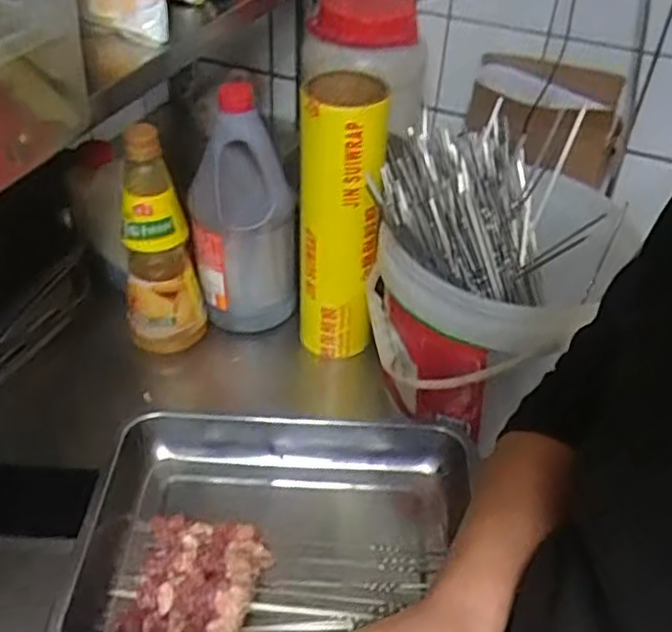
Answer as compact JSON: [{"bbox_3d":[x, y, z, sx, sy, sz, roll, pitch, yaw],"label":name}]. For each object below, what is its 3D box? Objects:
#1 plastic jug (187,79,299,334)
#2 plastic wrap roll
[{"bbox_3d":[-0.106,-0.118,0.815,0.115,0.270,0.105,-4,43,-8],"label":"plastic jug"},{"bbox_3d":[0.003,-0.098,0.775,0.079,0.314,0.080,2,42,-2],"label":"plastic wrap roll"}]

